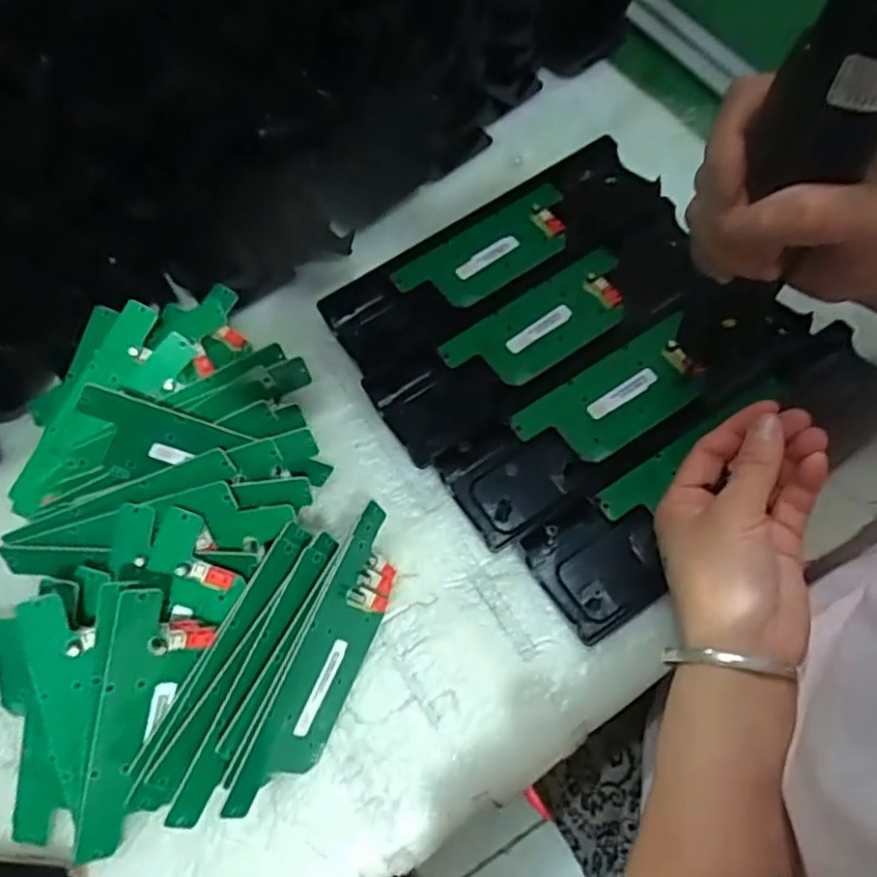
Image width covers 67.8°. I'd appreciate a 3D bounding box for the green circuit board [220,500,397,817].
[{"bbox_3d":[-0.054,0.113,0.340,0.009,0.054,0.153,11,72,40],"label":"green circuit board"}]

